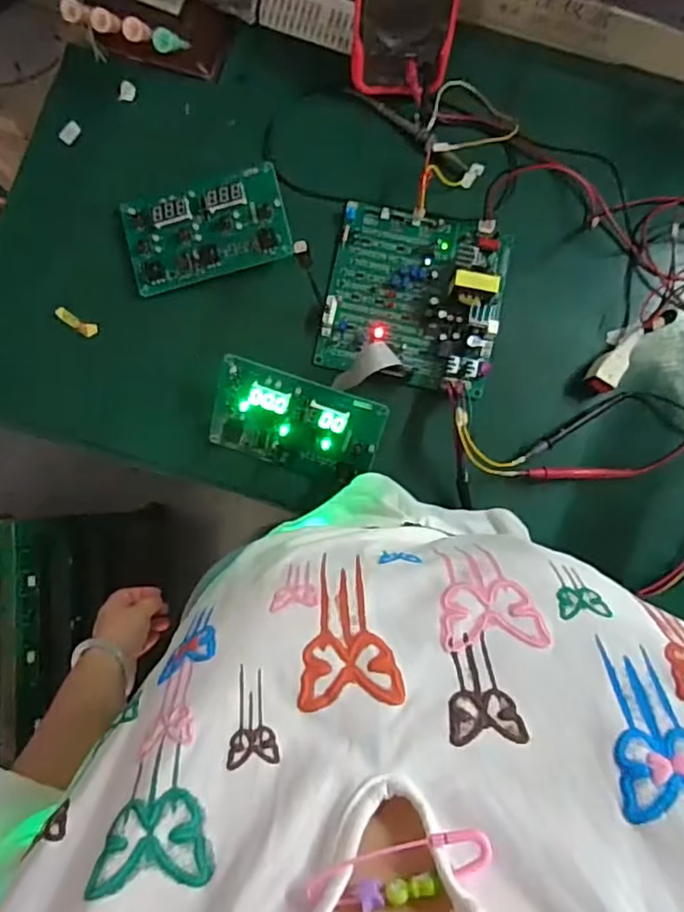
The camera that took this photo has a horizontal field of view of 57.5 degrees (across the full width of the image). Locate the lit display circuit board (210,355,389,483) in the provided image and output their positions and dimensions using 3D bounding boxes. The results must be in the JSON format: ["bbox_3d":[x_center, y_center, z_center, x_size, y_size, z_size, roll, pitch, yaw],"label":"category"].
[{"bbox_3d":[-0.044,-0.031,0.607,0.160,0.020,0.091,16,117,0],"label":"lit display circuit board"}]

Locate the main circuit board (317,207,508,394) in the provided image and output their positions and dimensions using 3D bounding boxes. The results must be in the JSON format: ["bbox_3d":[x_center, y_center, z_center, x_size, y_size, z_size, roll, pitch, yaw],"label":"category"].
[{"bbox_3d":[0.076,-0.167,0.644,0.183,0.053,0.179,14,84,2],"label":"main circuit board"}]

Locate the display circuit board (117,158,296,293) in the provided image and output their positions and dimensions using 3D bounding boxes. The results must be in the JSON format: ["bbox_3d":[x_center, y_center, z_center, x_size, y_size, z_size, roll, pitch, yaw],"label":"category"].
[{"bbox_3d":[-0.140,-0.233,0.643,0.164,0.025,0.094,-14,84,-1],"label":"display circuit board"}]

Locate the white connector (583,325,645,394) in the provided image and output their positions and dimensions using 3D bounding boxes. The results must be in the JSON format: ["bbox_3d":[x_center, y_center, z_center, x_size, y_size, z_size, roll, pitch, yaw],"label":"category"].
[{"bbox_3d":[0.283,-0.102,0.635,0.028,0.019,0.084,39,86,4],"label":"white connector"}]

